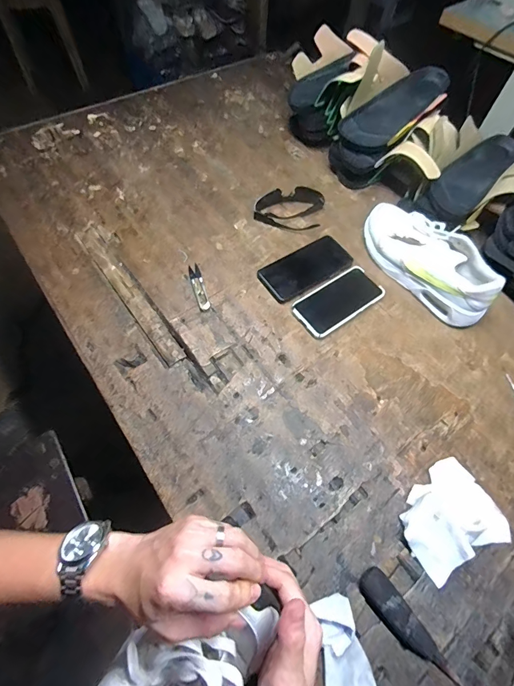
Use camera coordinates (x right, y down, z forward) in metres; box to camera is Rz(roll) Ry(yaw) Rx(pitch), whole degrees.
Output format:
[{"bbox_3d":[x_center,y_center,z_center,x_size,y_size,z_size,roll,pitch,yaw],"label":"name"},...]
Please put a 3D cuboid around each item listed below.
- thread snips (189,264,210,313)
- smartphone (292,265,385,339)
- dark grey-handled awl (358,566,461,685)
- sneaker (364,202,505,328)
[{"bbox_3d":[-0.100,-0.095,0.596,0.021,0.004,0.096,-14,63,-11],"label":"thread snips"},{"bbox_3d":[0.140,-0.073,0.595,0.157,0.015,0.077,-31,67,-19],"label":"smartphone"},{"bbox_3d":[0.167,0.316,0.384,0.033,0.021,0.125,-36,69,-21],"label":"dark grey-handled awl"},{"bbox_3d":[0.292,-0.148,0.604,0.099,0.089,0.268,-28,66,-18],"label":"sneaker"}]

